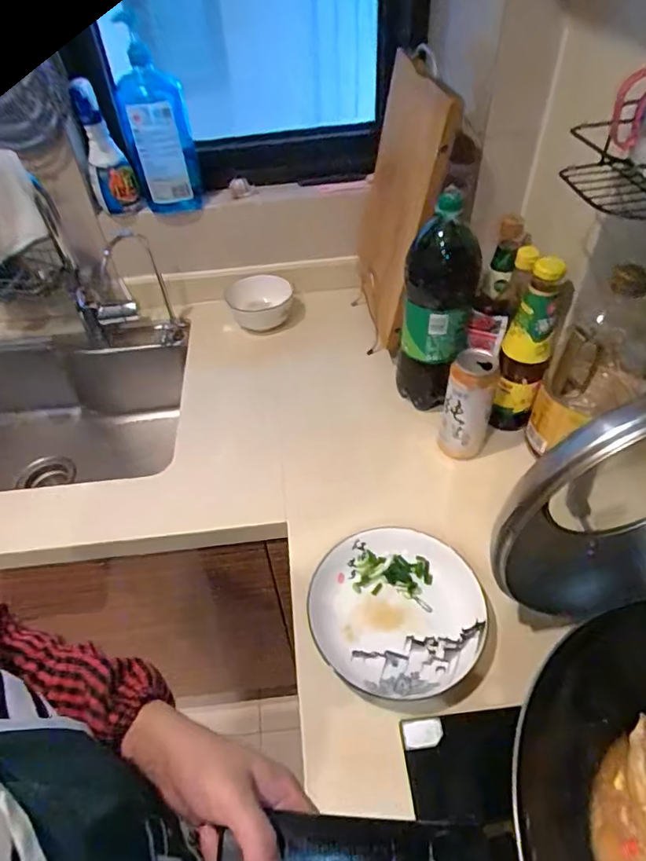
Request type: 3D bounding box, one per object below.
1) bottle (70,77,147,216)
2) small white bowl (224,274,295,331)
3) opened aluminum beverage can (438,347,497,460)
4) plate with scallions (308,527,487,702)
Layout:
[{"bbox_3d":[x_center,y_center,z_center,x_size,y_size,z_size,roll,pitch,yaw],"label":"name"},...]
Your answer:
[{"bbox_3d":[-0.346,-0.441,0.821,0.070,0.194,0.040,-17,48,-12],"label":"bottle"},{"bbox_3d":[-0.120,-0.247,0.987,0.111,0.066,0.097,-16,48,-11],"label":"small white bowl"},{"bbox_3d":[0.204,-0.027,0.733,0.061,0.171,0.064,-2,47,2],"label":"opened aluminum beverage can"},{"bbox_3d":[0.088,0.213,0.613,0.194,0.047,0.190,-2,47,2],"label":"plate with scallions"}]

